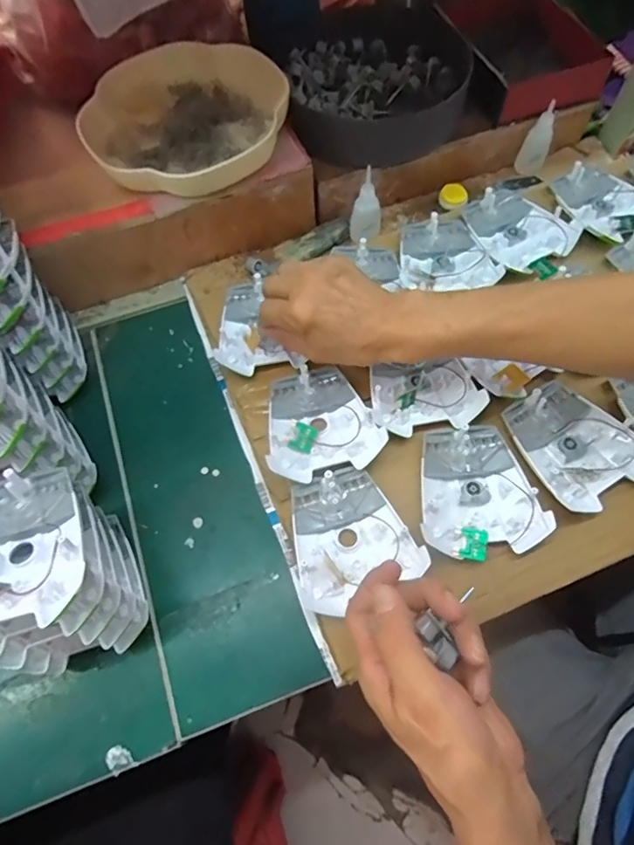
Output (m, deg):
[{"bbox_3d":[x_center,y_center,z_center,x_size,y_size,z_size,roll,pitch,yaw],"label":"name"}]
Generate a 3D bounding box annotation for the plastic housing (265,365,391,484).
[{"bbox_3d":[-0.003,0.000,0.440,0.098,0.019,0.110,-27,66,-9],"label":"plastic housing"}]

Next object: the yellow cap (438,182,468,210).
[{"bbox_3d":[0.157,-0.260,0.566,0.032,0.014,0.032,-1,65,2],"label":"yellow cap"}]

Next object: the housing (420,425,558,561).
[{"bbox_3d":[0.131,0.055,0.411,0.095,0.017,0.109,-10,65,-2],"label":"housing"}]

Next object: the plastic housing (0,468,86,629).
[{"bbox_3d":[-0.199,0.082,0.317,0.091,0.035,0.103,-15,65,-6],"label":"plastic housing"}]

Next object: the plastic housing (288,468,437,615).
[{"bbox_3d":[0.022,0.091,0.402,0.096,0.019,0.104,-24,66,-8],"label":"plastic housing"}]

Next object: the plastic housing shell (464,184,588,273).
[{"bbox_3d":[0.213,-0.211,0.529,0.099,0.015,0.108,-33,67,-12],"label":"plastic housing shell"}]

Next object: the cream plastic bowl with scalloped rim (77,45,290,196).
[{"bbox_3d":[-0.130,-0.302,0.497,0.202,0.059,0.187,-8,65,-3],"label":"cream plastic bowl with scalloped rim"}]

